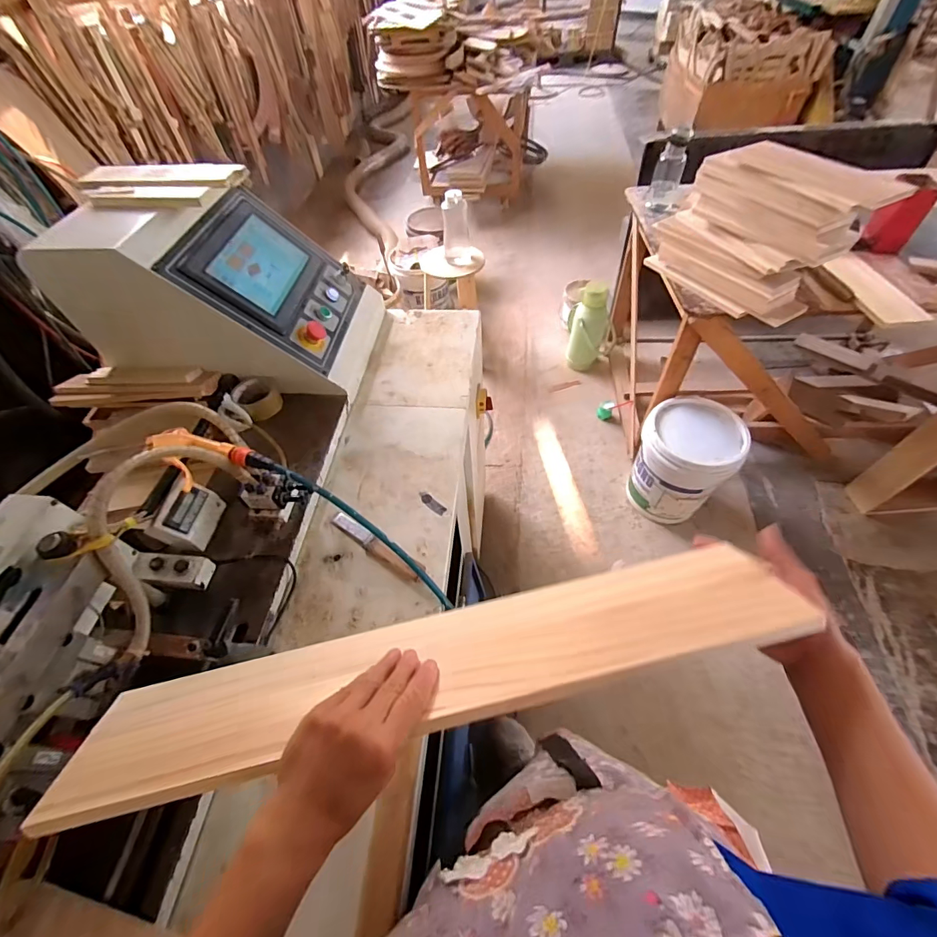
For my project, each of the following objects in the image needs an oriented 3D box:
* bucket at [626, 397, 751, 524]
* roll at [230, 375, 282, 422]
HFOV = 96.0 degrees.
[{"bbox_3d":[0.742,-0.027,1.464,0.275,0.372,0.284,-1,54,2],"label":"bucket"},{"bbox_3d":[-0.421,-0.143,0.847,0.083,0.041,0.096,-34,59,-20],"label":"roll"}]

